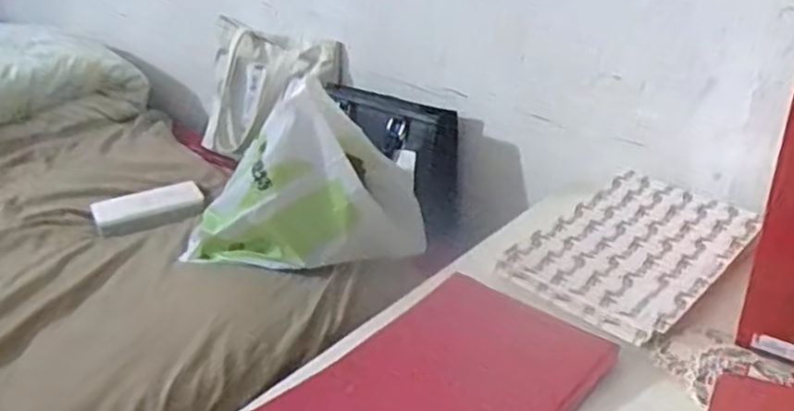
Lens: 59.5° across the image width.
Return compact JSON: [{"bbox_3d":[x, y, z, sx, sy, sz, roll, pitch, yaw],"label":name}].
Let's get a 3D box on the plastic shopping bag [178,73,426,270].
[{"bbox_3d":[-0.127,-0.031,0.932,0.326,0.242,0.142,-5,27,-8],"label":"plastic shopping bag"}]

